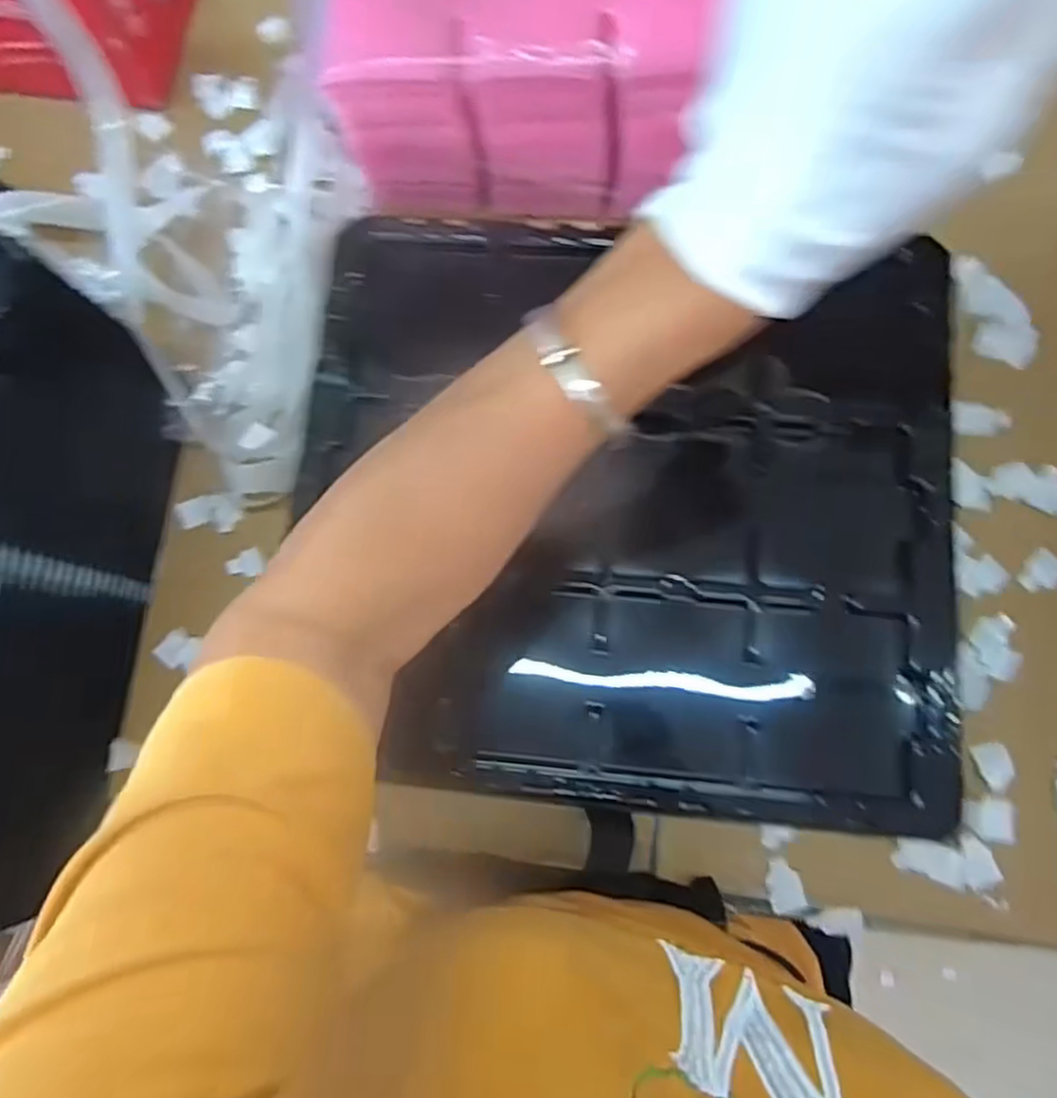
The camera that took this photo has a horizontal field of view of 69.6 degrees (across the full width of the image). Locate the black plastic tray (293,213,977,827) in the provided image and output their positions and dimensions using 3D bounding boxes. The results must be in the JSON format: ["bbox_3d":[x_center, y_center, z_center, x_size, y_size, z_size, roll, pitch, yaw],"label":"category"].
[{"bbox_3d":[0.048,-0.031,0.436,0.368,0.048,0.334,4,79,6],"label":"black plastic tray"}]

